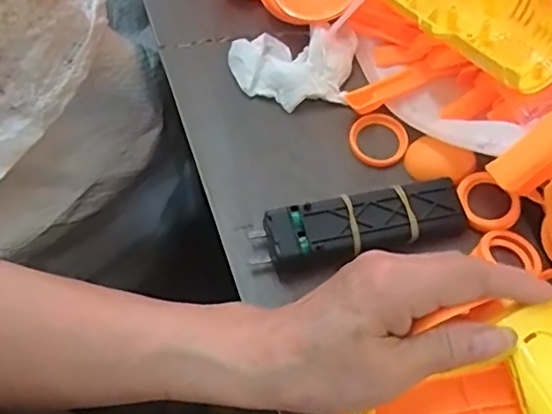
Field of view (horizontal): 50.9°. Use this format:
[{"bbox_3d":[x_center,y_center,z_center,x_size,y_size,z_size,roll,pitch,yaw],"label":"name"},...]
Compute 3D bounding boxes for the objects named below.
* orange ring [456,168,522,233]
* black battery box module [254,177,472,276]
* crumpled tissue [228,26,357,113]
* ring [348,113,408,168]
[{"bbox_3d":[0.119,-0.003,0.329,0.031,0.011,0.037,-31,69,-15],"label":"orange ring"},{"bbox_3d":[0.046,0.012,0.321,0.117,0.024,0.034,-13,65,-8],"label":"black battery box module"},{"bbox_3d":[0.012,-0.089,0.366,0.080,0.026,0.049,-3,64,-3],"label":"crumpled tissue"},{"bbox_3d":[0.062,-0.041,0.353,0.035,0.004,0.035,1,64,-1],"label":"ring"}]

